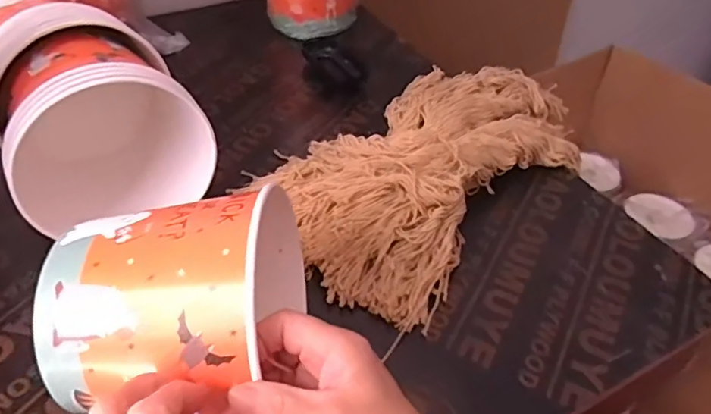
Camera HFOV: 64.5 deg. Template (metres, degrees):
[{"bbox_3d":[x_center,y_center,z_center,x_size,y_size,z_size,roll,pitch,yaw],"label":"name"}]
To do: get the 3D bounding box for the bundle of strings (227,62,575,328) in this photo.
[{"bbox_3d":[0.076,-0.055,0.586,0.226,0.073,0.369,32,51,28],"label":"bundle of strings"}]

